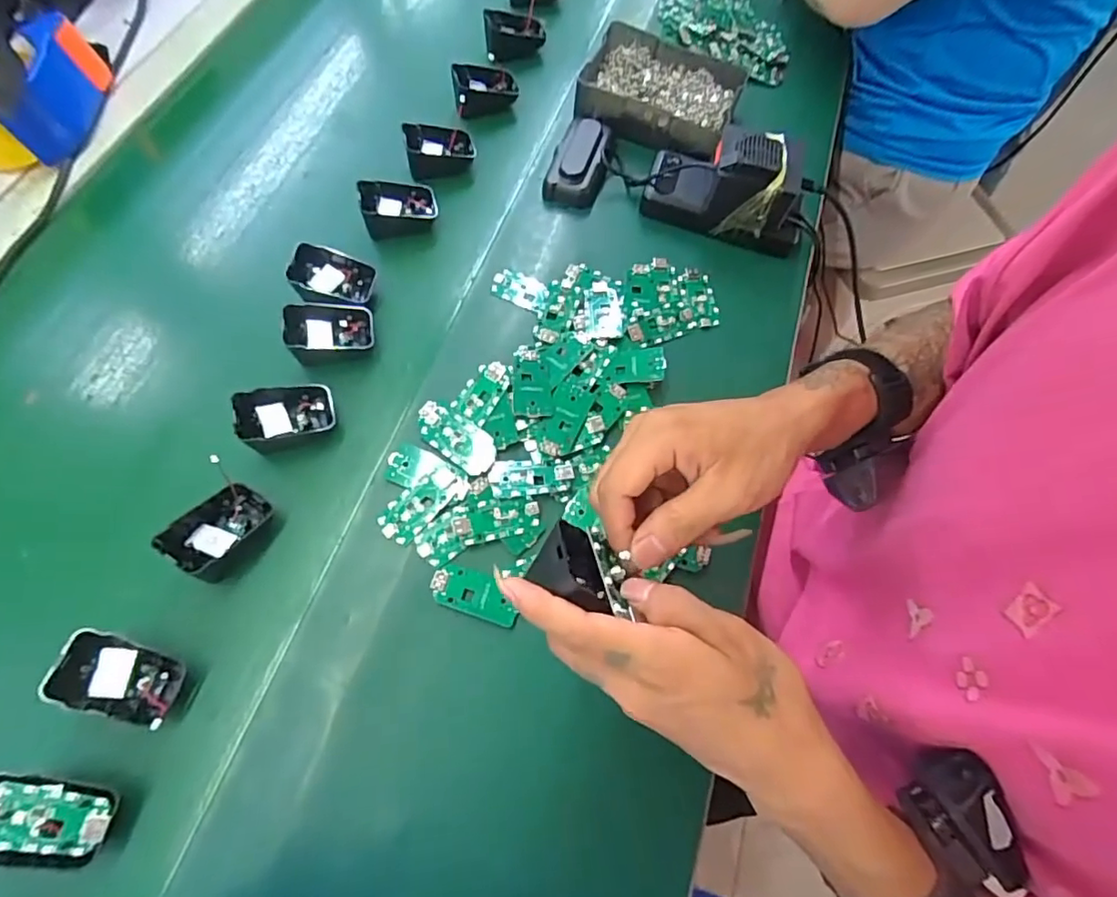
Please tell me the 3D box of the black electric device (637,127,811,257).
[{"bbox_3d":[0.165,-0.257,0.543,0.152,0.078,0.073,18,66,6],"label":"black electric device"}]

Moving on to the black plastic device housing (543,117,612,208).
[{"bbox_3d":[0.022,-0.290,0.578,0.052,0.030,0.101,17,66,5],"label":"black plastic device housing"}]

